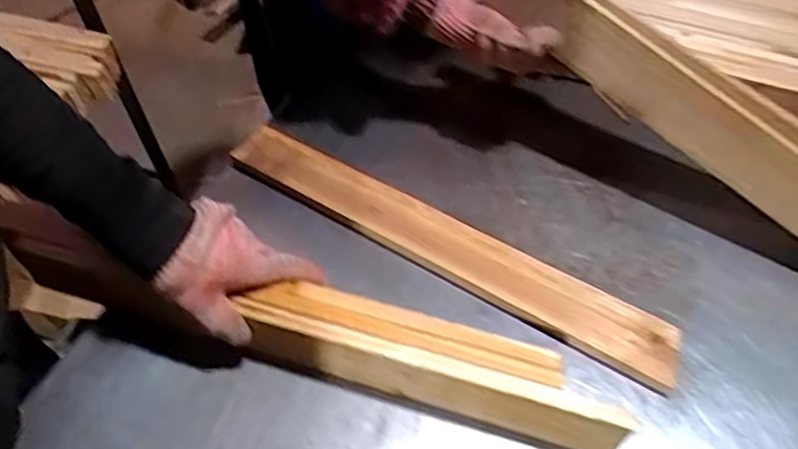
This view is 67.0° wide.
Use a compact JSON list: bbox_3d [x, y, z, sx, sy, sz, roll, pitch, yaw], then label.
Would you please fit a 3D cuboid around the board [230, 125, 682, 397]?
[{"bbox_3d":[0.035,0.014,0.583,0.465,0.023,0.058,27,57,20],"label":"board"}]

